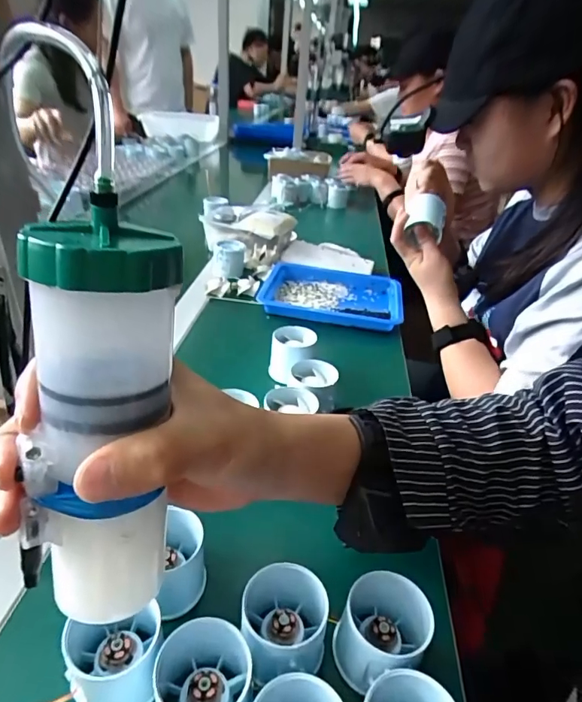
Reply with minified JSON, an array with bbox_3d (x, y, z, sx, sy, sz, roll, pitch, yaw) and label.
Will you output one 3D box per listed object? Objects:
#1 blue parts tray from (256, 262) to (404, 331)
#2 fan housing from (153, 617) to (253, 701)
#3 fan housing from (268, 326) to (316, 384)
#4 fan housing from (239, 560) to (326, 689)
[{"bbox_3d":[0.065,-0.089,0.739,0.218,0.031,0.173,8,32,5],"label":"blue parts tray"},{"bbox_3d":[-0.051,0.186,0.260,0.058,0.048,0.056,7,32,3],"label":"fan housing"},{"bbox_3d":[0.000,0.007,0.548,0.049,0.054,0.054,10,32,8],"label":"fan housing"},{"bbox_3d":[-0.002,0.169,0.288,0.054,0.049,0.045,1,32,-6],"label":"fan housing"}]

